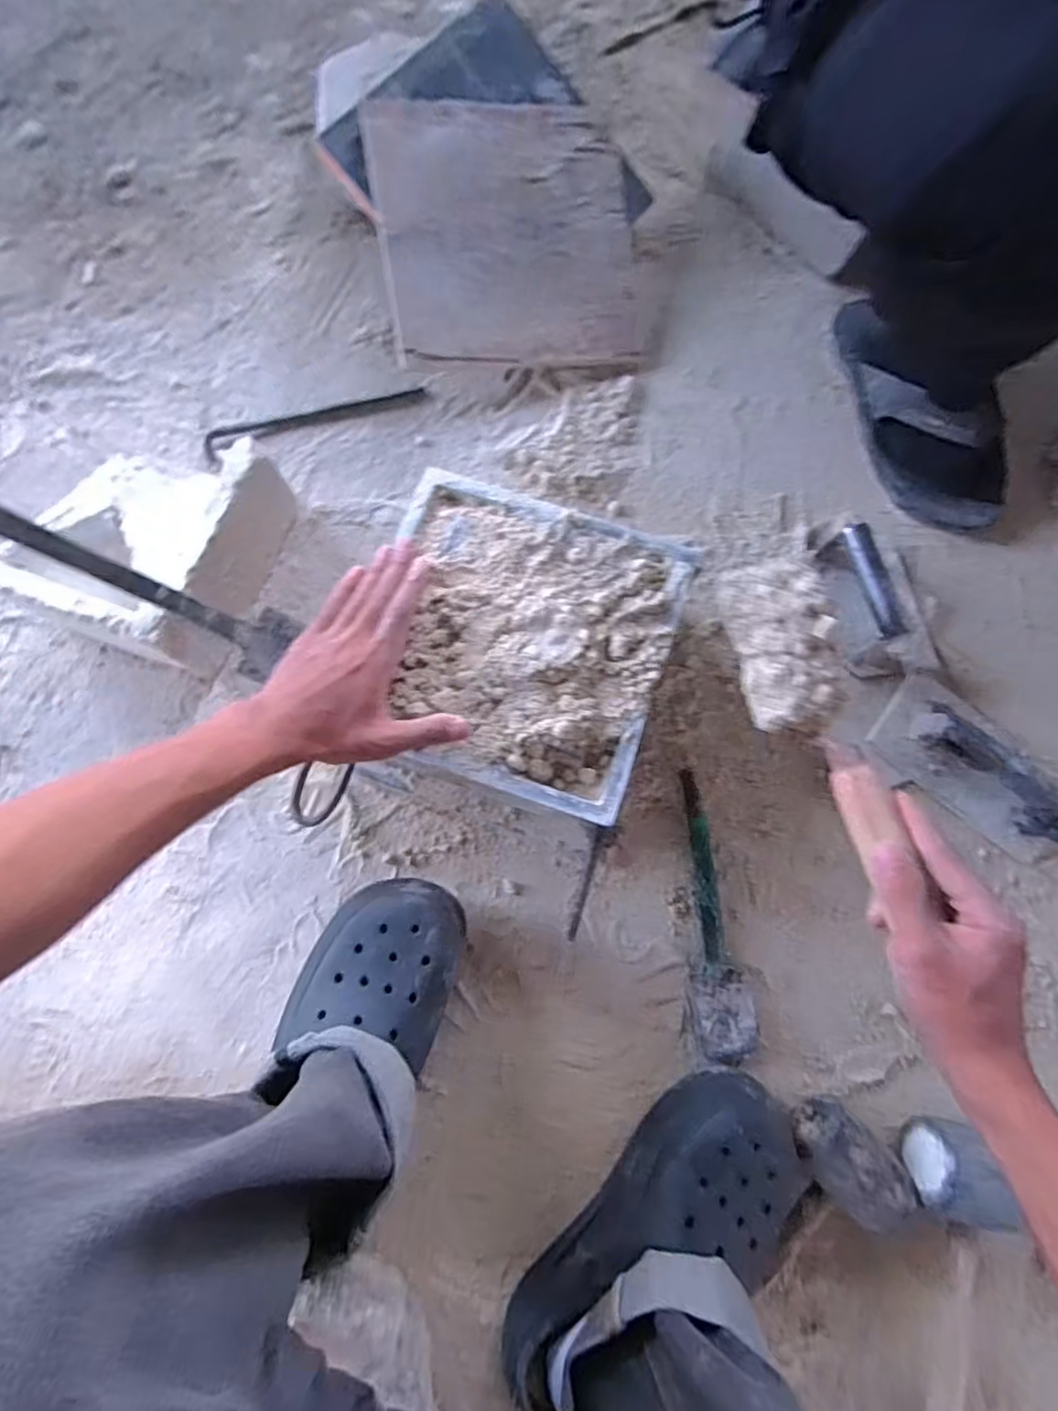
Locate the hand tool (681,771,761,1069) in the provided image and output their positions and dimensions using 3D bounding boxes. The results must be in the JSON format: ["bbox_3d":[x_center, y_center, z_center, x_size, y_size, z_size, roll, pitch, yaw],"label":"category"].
[{"bbox_3d":[0.157,0.182,0.581,0.054,0.021,0.244,-7,77,-1],"label":"hand tool"}]

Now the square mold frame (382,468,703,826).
[{"bbox_3d":[-0.009,-0.050,0.509,0.221,0.032,0.226,19,78,5],"label":"square mold frame"}]

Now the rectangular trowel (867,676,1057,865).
[{"bbox_3d":[0.413,0.056,0.592,0.200,0.073,0.089,35,79,8],"label":"rectangular trowel"}]

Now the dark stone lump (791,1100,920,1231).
[{"bbox_3d":[0.258,0.367,0.540,0.059,0.057,0.097,-40,80,-8],"label":"dark stone lump"}]

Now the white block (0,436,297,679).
[{"bbox_3d":[-0.340,-0.149,0.611,0.179,0.107,0.198,19,78,5],"label":"white block"}]

